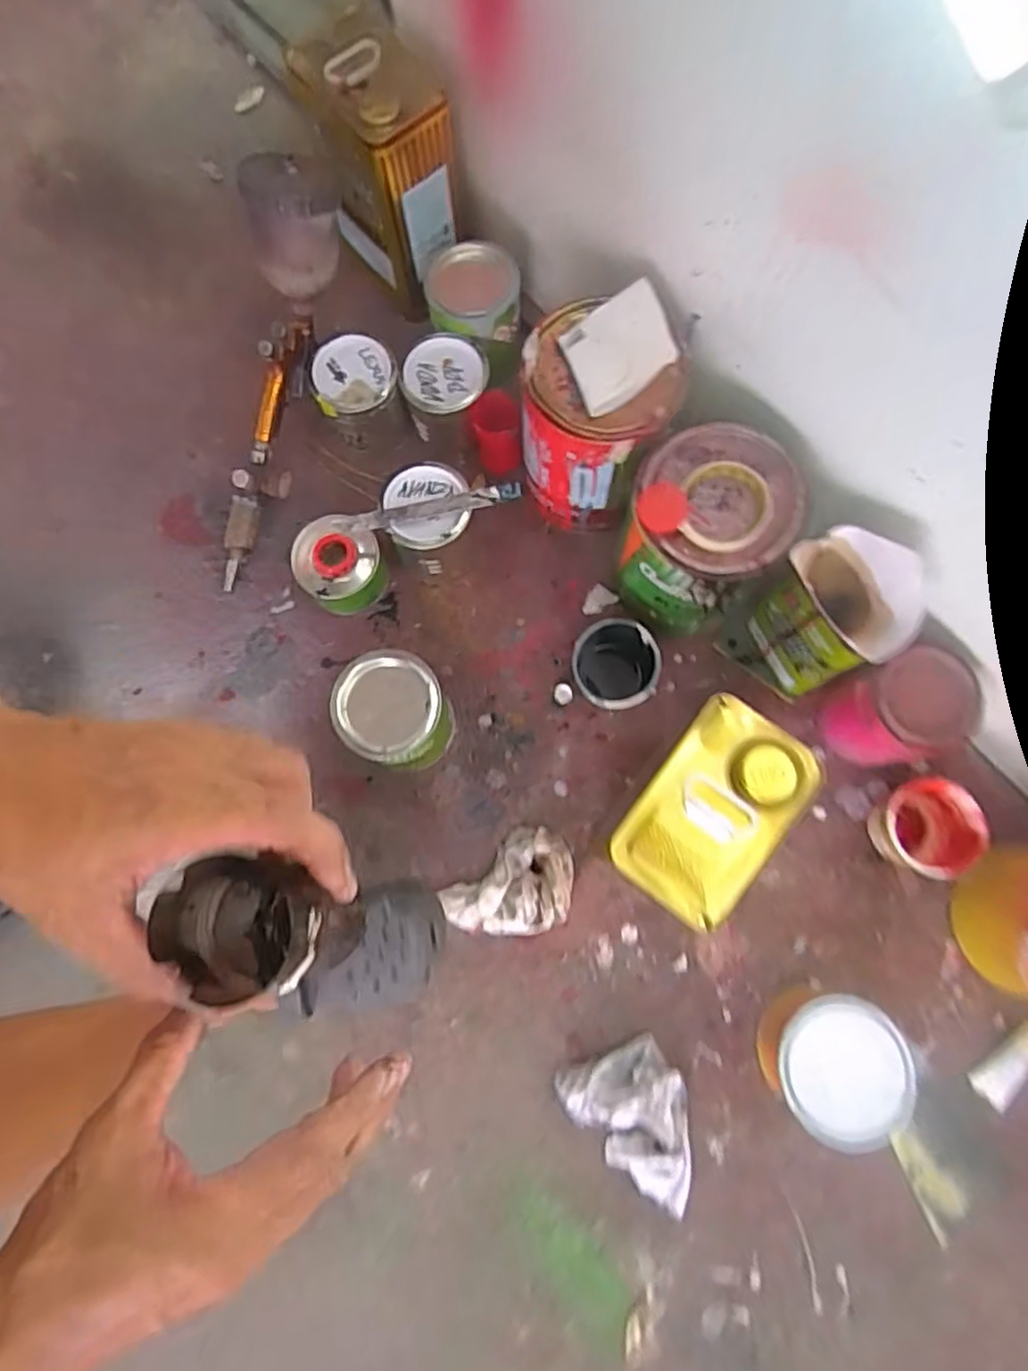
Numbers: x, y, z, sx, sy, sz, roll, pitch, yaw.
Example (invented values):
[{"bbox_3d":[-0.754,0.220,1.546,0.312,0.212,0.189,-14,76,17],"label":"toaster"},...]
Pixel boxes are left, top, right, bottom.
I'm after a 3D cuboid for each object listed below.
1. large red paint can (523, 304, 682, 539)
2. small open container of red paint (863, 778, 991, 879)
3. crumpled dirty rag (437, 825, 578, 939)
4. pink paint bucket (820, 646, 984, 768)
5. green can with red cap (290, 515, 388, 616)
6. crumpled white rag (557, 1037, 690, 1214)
[{"bbox_3d":[0.086,-0.286,0.805,0.163,0.198,0.145,38,81,9],"label":"large red paint can"},{"bbox_3d":[0.438,0.155,0.769,0.097,0.082,0.098,-14,77,-2],"label":"small open container of red paint"},{"bbox_3d":[-0.010,0.217,0.774,0.154,0.038,0.112,-9,77,-1],"label":"crumpled dirty rag"},{"bbox_3d":[0.408,0.031,0.761,0.105,0.152,0.097,0,77,1],"label":"pink paint bucket"},{"bbox_3d":[-0.205,-0.140,0.839,0.096,0.070,0.091,0,77,1],"label":"green can with red cap"},{"bbox_3d":[0.127,0.458,0.721,0.120,0.035,0.162,-21,77,-3],"label":"crumpled white rag"}]

